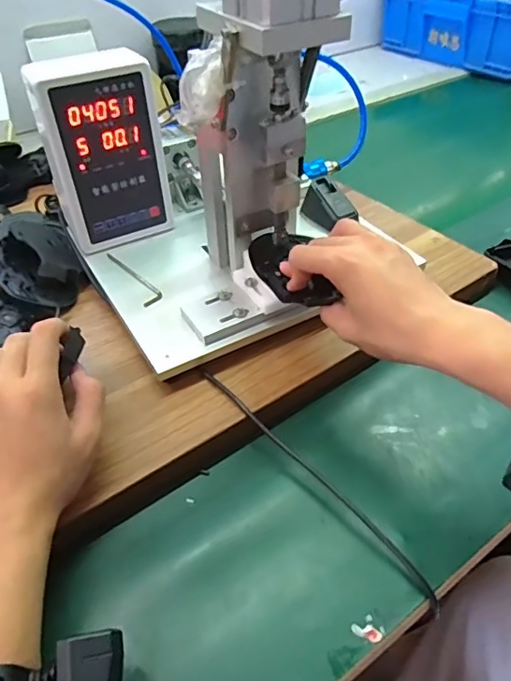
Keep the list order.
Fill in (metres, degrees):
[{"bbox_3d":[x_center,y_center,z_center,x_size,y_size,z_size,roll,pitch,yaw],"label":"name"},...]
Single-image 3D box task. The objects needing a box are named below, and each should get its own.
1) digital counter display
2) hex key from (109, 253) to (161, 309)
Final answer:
[{"bbox_3d":[-0.154,-0.188,0.540,0.112,0.179,0.043,-23,48,-21],"label":"digital counter display"},{"bbox_3d":[-0.123,-0.067,0.542,0.022,0.004,0.107,-23,48,-21],"label":"hex key"}]

